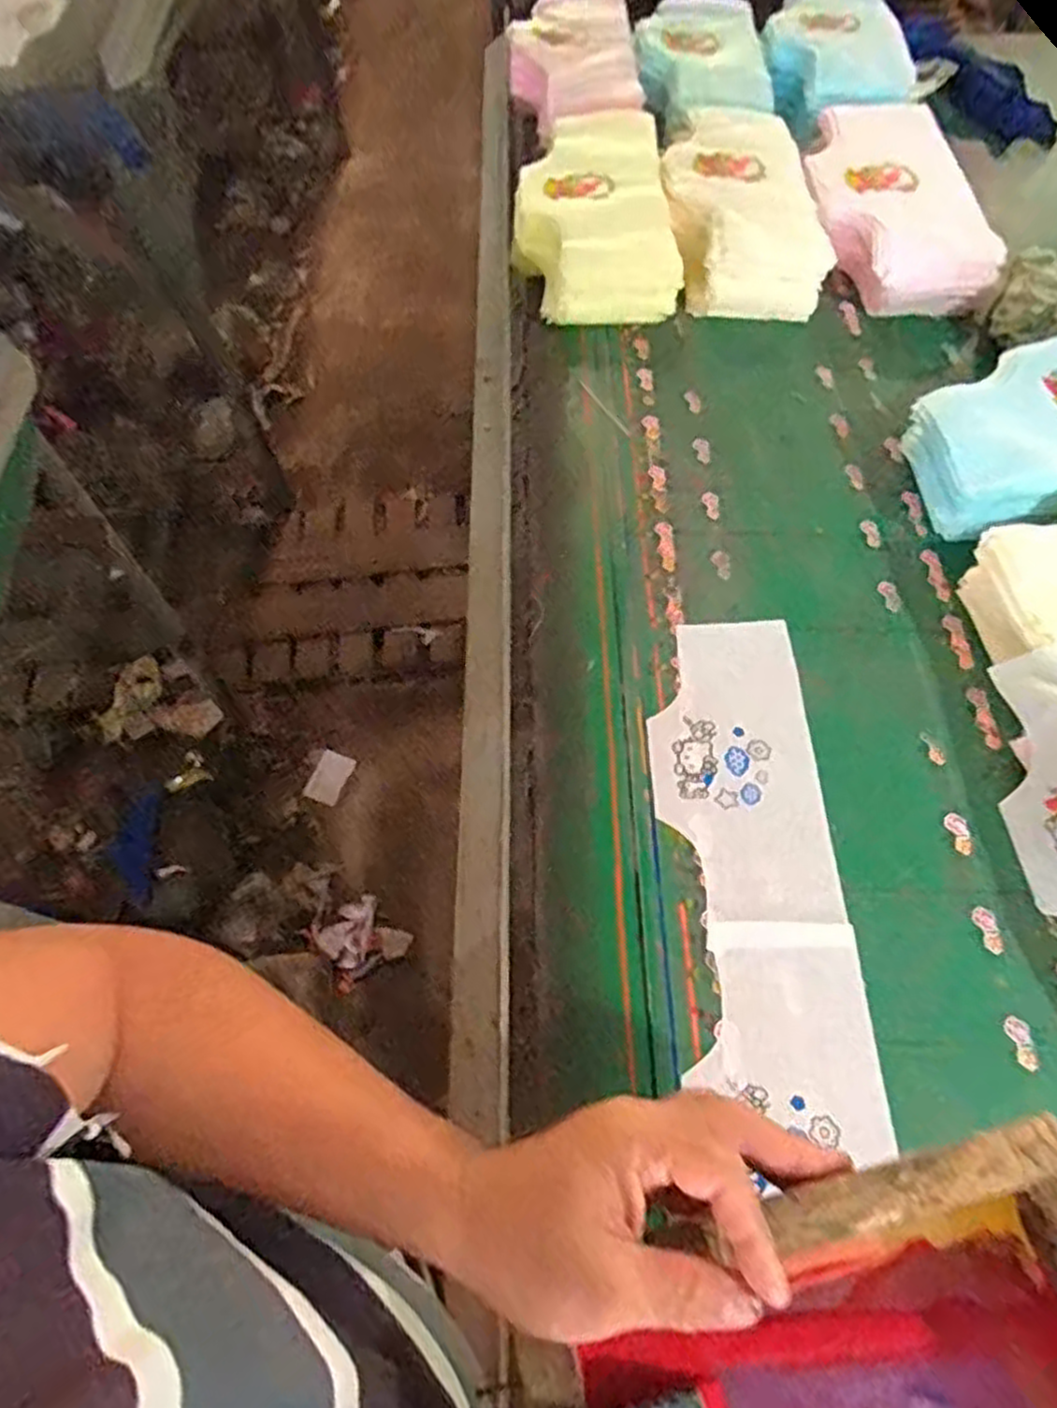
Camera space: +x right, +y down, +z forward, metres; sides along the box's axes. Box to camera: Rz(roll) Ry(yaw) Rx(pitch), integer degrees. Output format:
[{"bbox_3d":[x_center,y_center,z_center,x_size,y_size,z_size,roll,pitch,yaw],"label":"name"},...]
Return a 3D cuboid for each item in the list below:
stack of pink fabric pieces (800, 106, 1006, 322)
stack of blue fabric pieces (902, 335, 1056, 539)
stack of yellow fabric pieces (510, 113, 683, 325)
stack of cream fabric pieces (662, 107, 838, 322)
[{"bbox_3d":[0.429,-0.605,0.905,0.179,0.098,0.312,-7,63,-3],"label":"stack of pink fabric pieces"},{"bbox_3d":[0.550,-0.260,0.731,0.347,0.076,0.202,-2,63,0],"label":"stack of blue fabric pieces"},{"bbox_3d":[0.075,-0.586,0.906,0.182,0.081,0.292,-5,63,-2],"label":"stack of yellow fabric pieces"},{"bbox_3d":[0.253,-0.602,0.909,0.173,0.083,0.293,-3,63,-1],"label":"stack of cream fabric pieces"}]

